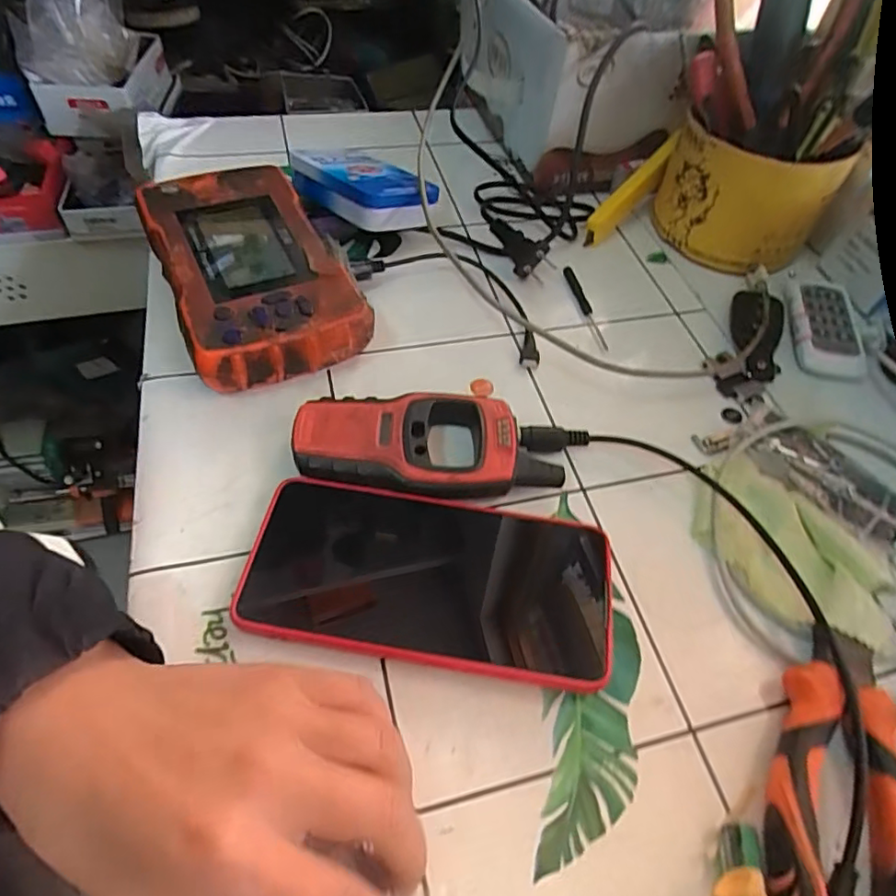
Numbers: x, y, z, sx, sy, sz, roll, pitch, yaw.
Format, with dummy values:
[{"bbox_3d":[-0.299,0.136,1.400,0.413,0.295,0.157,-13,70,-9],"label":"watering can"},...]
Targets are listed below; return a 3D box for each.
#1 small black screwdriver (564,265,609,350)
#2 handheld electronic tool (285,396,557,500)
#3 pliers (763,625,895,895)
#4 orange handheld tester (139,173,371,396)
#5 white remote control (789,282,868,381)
[{"bbox_3d":[0.092,-0.096,0.384,0.008,0.004,0.075,-7,56,-9],"label":"small black screwdriver"},{"bbox_3d":[-0.012,-0.001,0.295,0.127,0.022,0.056,-1,55,-5],"label":"handheld electronic tool"},{"bbox_3d":[0.150,0.130,0.219,0.050,0.020,0.121,21,56,11],"label":"pliers"},{"bbox_3d":[-0.120,-0.110,0.353,0.095,0.038,0.167,-21,59,-18],"label":"orange handheld tester"},{"bbox_3d":[0.239,-0.075,0.369,0.038,0.015,0.076,11,55,4],"label":"white remote control"}]

